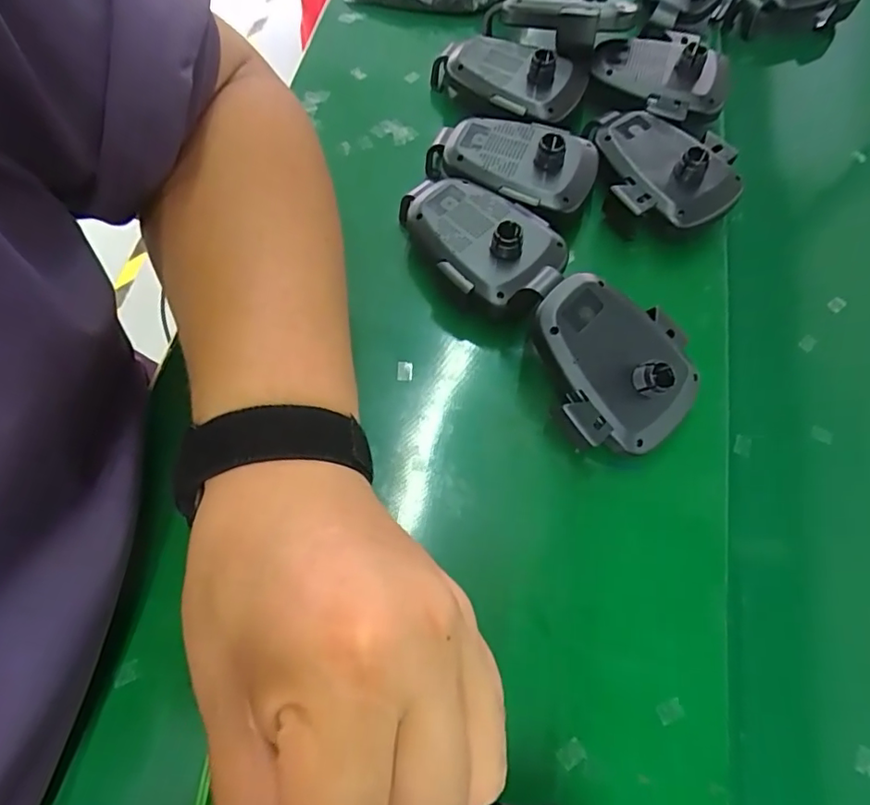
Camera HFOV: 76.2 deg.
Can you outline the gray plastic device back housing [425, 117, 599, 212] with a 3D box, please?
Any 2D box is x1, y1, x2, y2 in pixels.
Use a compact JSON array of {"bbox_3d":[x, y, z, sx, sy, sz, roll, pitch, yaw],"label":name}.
[{"bbox_3d":[0.051,-0.164,0.379,0.114,0.044,0.071,20,67,7],"label":"gray plastic device back housing"}]

